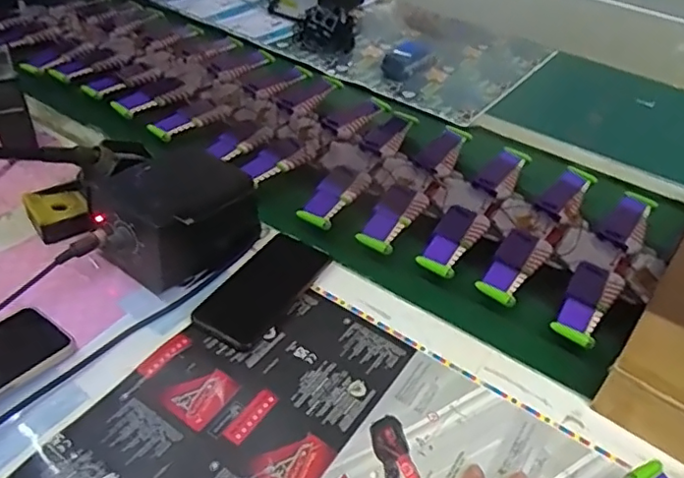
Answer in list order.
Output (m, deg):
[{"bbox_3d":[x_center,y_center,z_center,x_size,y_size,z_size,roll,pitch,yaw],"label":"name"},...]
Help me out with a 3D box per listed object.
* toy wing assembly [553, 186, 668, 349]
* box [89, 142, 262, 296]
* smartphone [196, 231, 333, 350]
[{"bbox_3d":[0.321,0.029,0.687,0.092,0.036,0.299,28,45,24],"label":"toy wing assembly"},{"bbox_3d":[-0.179,-0.028,0.644,0.120,0.081,0.166,32,47,27],"label":"box"},{"bbox_3d":[-0.082,0.051,0.616,0.073,0.014,0.151,24,44,21],"label":"smartphone"}]

